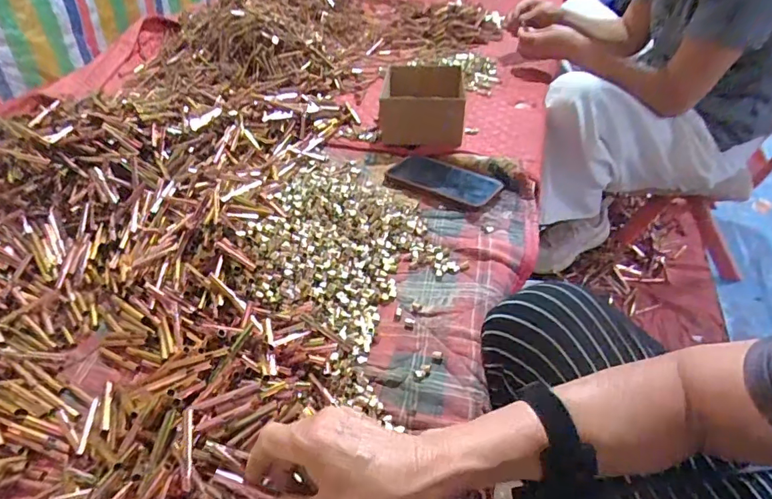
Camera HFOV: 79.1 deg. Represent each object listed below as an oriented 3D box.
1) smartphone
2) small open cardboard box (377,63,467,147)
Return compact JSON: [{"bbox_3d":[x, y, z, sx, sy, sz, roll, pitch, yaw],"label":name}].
[{"bbox_3d":[0.079,-0.100,0.657,0.158,0.014,0.076,26,47,27],"label":"smartphone"},{"bbox_3d":[0.059,-0.233,0.746,0.123,0.075,0.137,3,41,4],"label":"small open cardboard box"}]

